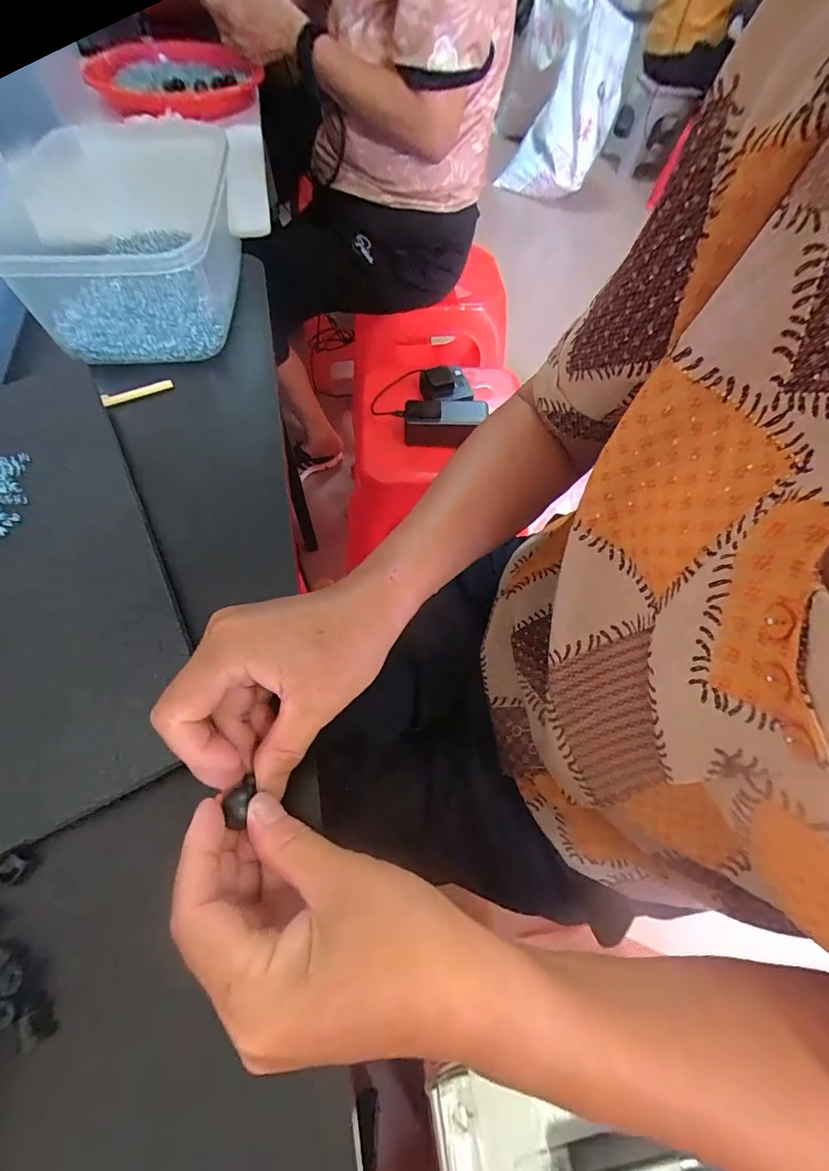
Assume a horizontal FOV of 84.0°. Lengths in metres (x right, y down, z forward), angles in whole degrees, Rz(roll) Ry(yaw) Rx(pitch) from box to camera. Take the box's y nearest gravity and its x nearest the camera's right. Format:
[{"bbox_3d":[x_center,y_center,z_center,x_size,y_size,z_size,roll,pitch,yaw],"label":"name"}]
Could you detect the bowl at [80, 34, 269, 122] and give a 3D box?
[{"bbox_3d":[-0.346,-0.749,0.680,0.219,0.048,0.219,1,61,-2],"label":"bowl"}]

